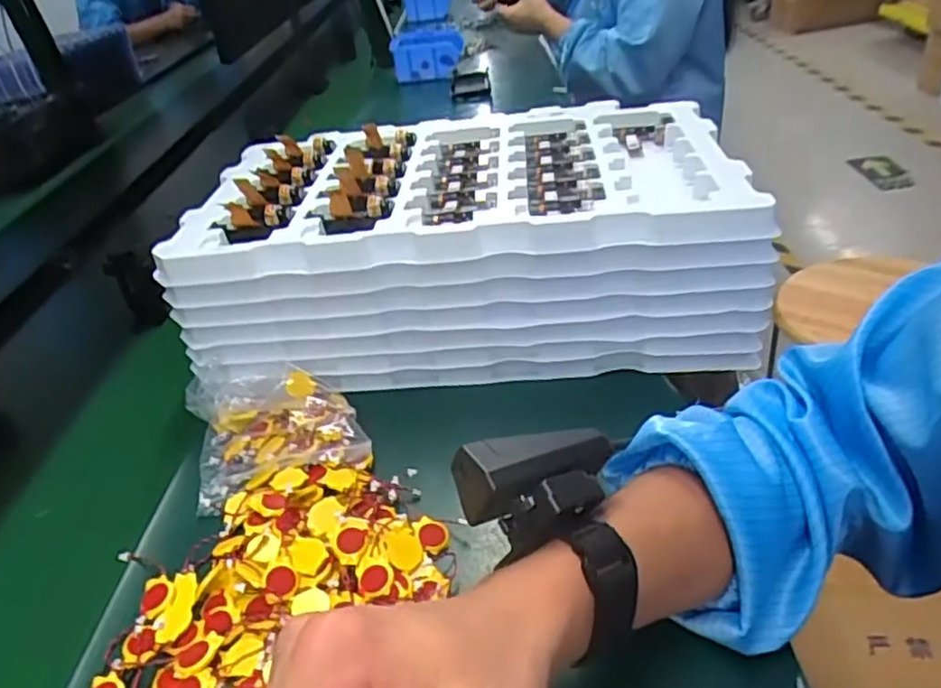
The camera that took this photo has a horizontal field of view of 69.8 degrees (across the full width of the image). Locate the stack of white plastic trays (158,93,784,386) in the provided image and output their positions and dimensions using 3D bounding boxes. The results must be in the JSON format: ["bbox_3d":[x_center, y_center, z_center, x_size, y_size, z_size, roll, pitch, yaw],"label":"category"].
[{"bbox_3d":[0.002,-0.093,0.566,0.435,0.110,0.260,1,36,12],"label":"stack of white plastic trays"}]

